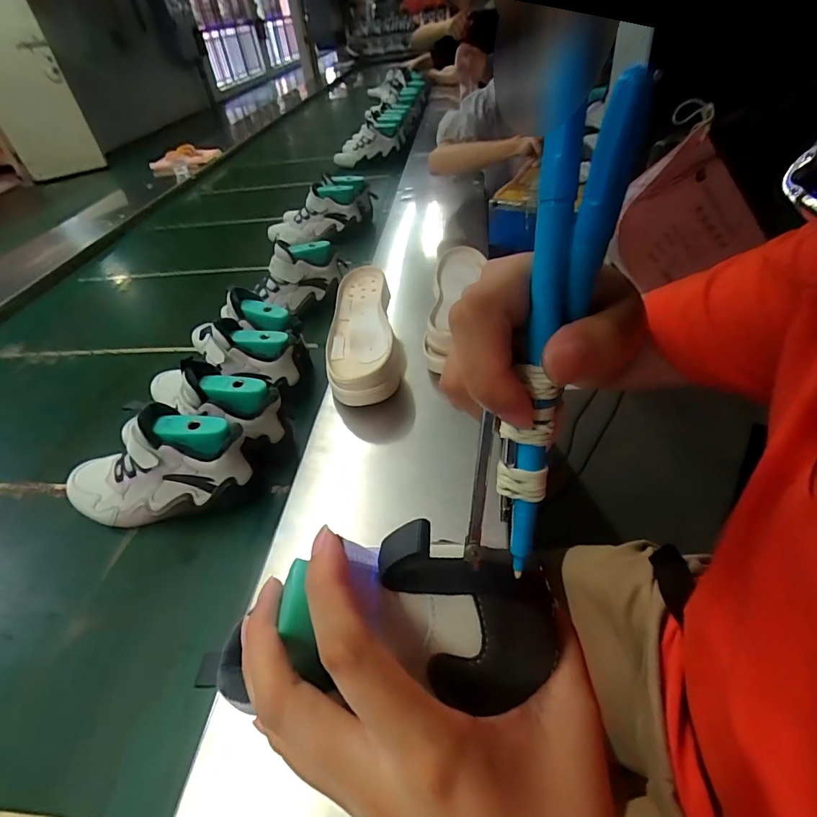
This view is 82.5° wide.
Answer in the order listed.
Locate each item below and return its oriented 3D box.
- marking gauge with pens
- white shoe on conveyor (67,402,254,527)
[{"bbox_3d":[0.040,-0.013,0.149,0.027,0.164,0.018,19,28,25],"label":"marking gauge with pens"},{"bbox_3d":[-0.289,0.067,0.520,0.224,0.124,0.080,-1,43,7],"label":"white shoe on conveyor"}]

